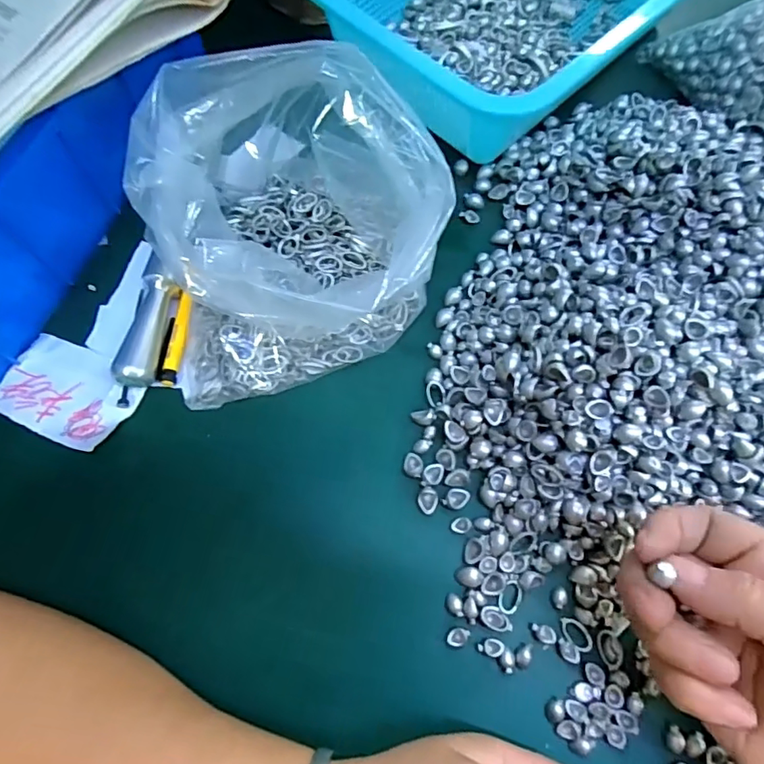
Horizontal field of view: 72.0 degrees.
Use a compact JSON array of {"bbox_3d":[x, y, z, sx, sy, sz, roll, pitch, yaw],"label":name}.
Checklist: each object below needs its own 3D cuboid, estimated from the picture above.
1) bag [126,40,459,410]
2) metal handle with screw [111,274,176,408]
[{"bbox_3d":[-0.047,-0.089,0.279,0.166,0.084,0.148,-18,70,-6],"label":"bag"},{"bbox_3d":[-0.131,-0.024,0.292,0.018,0.018,0.072,5,70,3],"label":"metal handle with screw"}]

